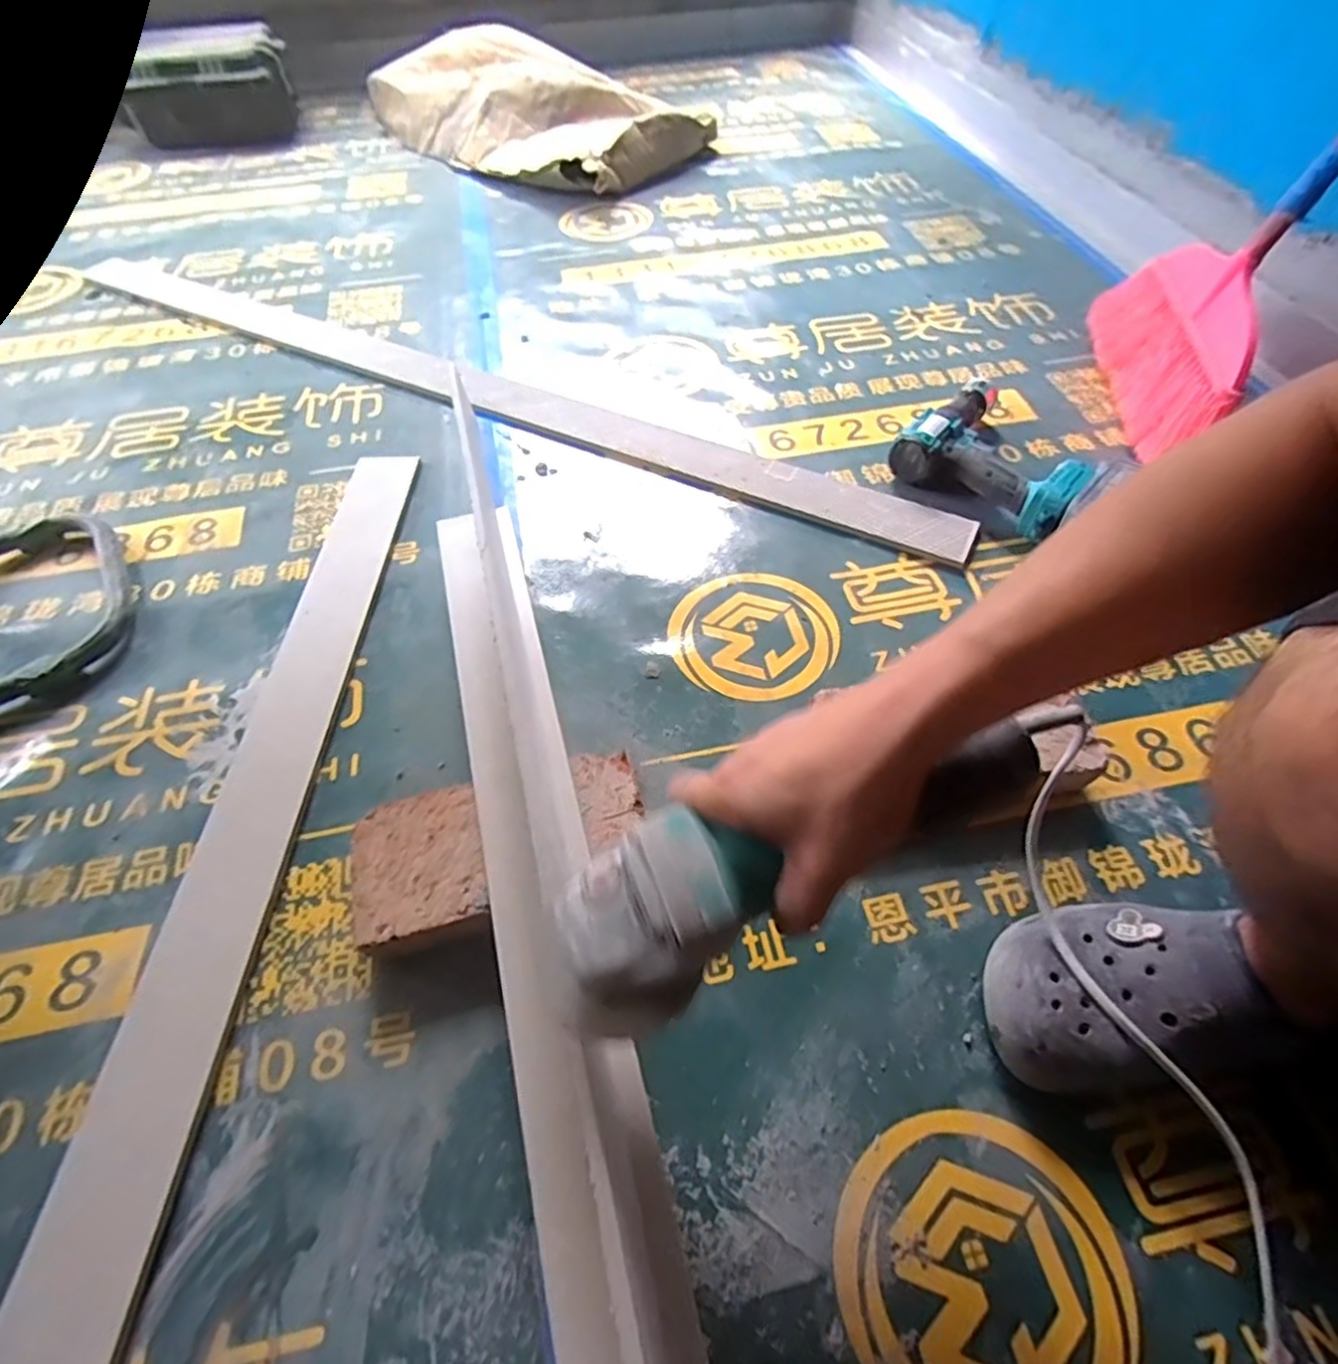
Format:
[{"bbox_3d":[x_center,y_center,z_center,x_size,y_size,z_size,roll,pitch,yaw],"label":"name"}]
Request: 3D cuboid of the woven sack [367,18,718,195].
[{"bbox_3d":[-0.293,-1.179,1.356,0.711,0.151,0.338,33,63,21],"label":"woven sack"}]

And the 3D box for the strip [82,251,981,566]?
[{"bbox_3d":[-0.306,-0.430,0.929,1.450,0.017,0.087,24,60,16],"label":"strip"}]

